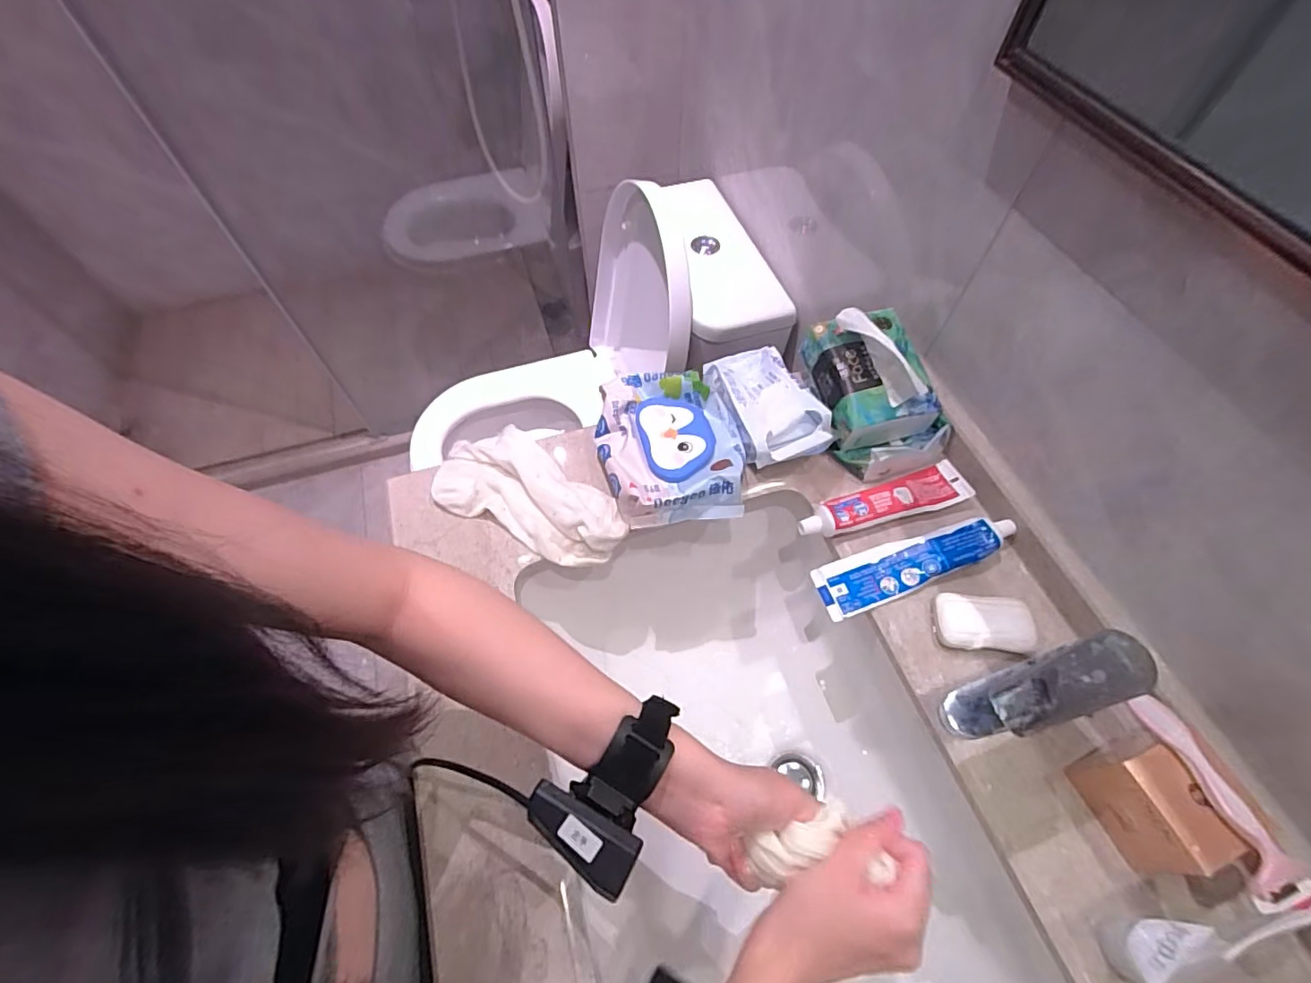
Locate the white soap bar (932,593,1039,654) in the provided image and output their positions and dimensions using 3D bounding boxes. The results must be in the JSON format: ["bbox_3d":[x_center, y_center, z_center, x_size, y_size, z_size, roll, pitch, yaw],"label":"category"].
[{"bbox_3d":[0.290,0.116,0.492,0.081,0.027,0.051,10,60,6],"label":"white soap bar"}]

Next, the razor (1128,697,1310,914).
[{"bbox_3d":[0.379,0.203,0.371,0.039,0.015,0.131,-12,60,-8],"label":"razor"}]

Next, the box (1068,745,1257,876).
[{"bbox_3d":[0.353,0.228,0.401,0.041,0.068,0.076,-13,60,-8],"label":"box"}]

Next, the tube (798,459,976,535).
[{"bbox_3d":[0.230,0.012,0.553,0.183,0.020,0.043,-18,61,-11],"label":"tube"}]

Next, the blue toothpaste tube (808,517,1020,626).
[{"bbox_3d":[0.248,0.062,0.522,0.193,0.027,0.049,-17,61,-10],"label":"blue toothpaste tube"}]

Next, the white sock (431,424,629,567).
[{"bbox_3d":[-0.123,-0.006,0.562,0.205,0.031,0.114,23,62,12],"label":"white sock"}]

